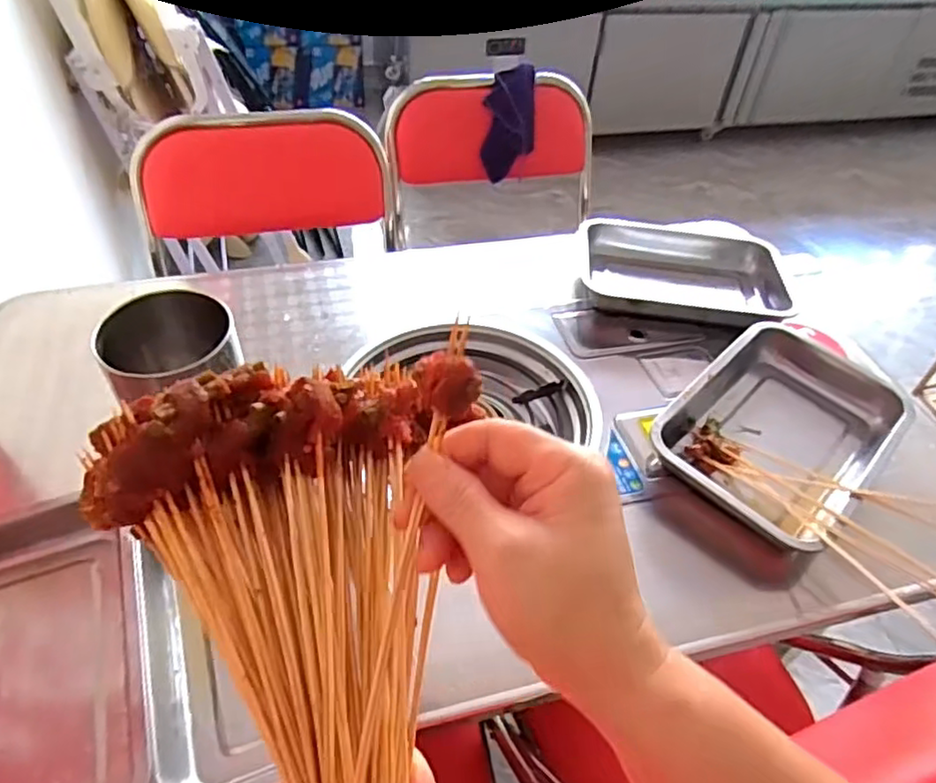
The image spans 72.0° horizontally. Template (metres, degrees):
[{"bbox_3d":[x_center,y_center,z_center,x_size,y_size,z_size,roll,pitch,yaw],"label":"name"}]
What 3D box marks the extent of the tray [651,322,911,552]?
[{"bbox_3d":[0.393,0.061,0.829,0.219,0.112,0.312,36,54,26],"label":"tray"}]

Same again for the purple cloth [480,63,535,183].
[{"bbox_3d":[0.082,-0.522,1.260,0.095,0.207,0.043,17,22,11],"label":"purple cloth"}]

